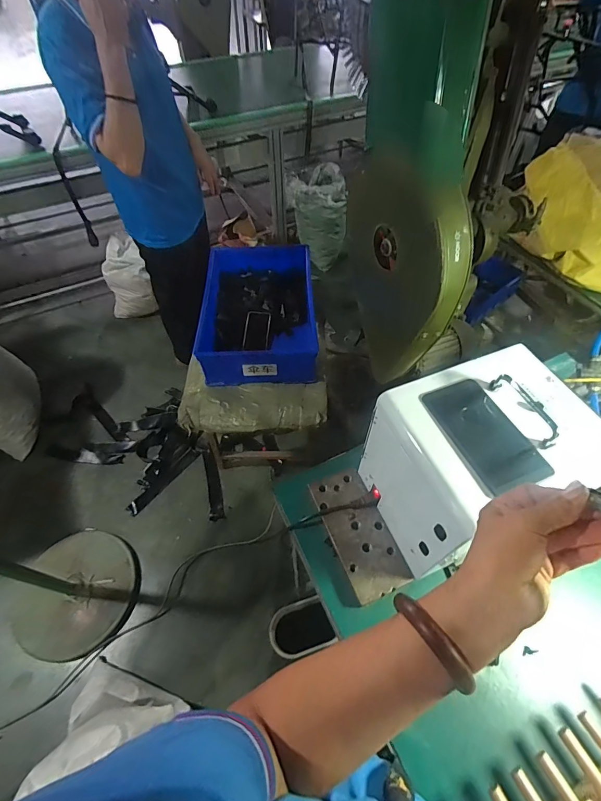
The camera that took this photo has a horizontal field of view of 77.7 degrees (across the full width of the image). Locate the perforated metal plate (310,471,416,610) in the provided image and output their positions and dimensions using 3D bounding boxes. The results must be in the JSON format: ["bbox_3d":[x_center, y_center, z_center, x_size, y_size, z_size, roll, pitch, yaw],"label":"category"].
[{"bbox_3d":[0.102,0.230,0.668,0.097,0.017,0.221,-18,57,-12],"label":"perforated metal plate"}]

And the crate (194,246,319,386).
[{"bbox_3d":[-0.133,-0.295,1.242,0.338,0.174,0.544,-3,55,-1],"label":"crate"}]

